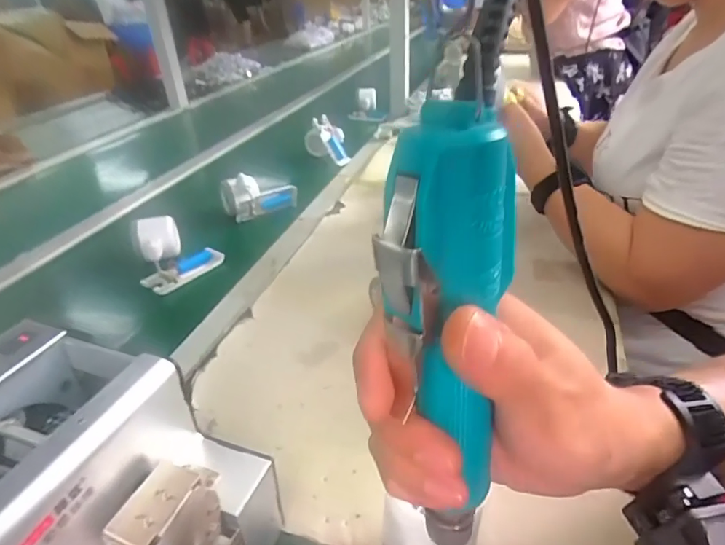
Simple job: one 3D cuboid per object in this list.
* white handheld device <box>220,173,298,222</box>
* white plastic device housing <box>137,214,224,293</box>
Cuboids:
[{"bbox_3d":[-0.165,-0.125,0.764,0.119,0.067,0.040,-10,33,-11],"label":"white handheld device"},{"bbox_3d":[-0.244,-0.033,0.633,0.099,0.057,0.106,-15,35,-19],"label":"white plastic device housing"}]

